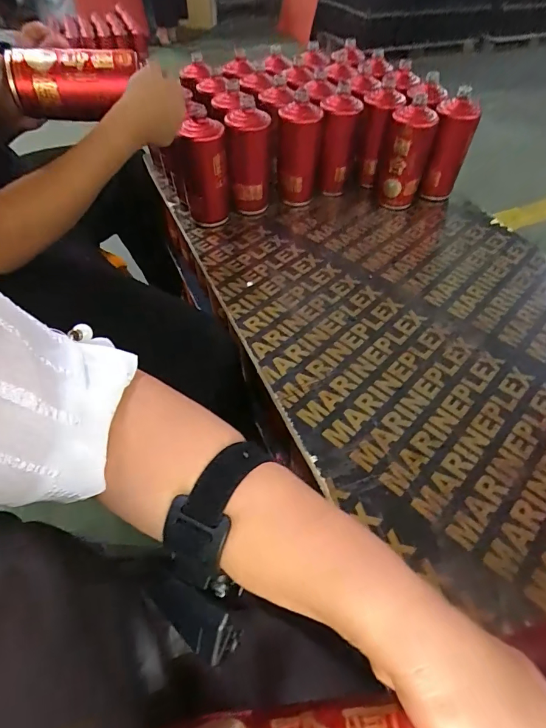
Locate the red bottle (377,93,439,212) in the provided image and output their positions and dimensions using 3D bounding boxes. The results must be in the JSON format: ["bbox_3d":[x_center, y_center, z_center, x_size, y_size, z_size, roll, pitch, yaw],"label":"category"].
[{"bbox_3d":[0.256,-0.398,0.780,0.082,0.183,0.076,15,54,11],"label":"red bottle"}]

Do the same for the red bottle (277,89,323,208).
[{"bbox_3d":[0.049,-0.404,0.778,0.079,0.182,0.066,3,52,2],"label":"red bottle"}]

